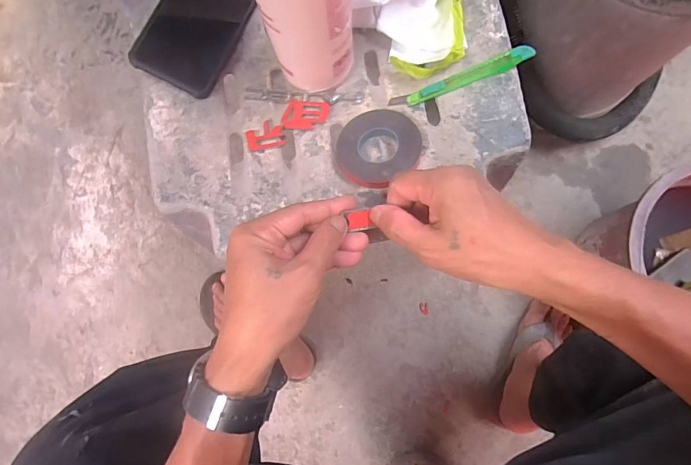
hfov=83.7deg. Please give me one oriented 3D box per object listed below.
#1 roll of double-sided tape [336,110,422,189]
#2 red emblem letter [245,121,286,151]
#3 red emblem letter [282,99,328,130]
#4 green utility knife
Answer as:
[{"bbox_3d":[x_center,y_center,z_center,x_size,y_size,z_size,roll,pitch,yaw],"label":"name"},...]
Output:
[{"bbox_3d":[0.031,-0.085,0.375,0.080,0.015,0.075,0,82,2],"label":"roll of double-sided tape"},{"bbox_3d":[-0.082,-0.100,0.397,0.038,0.004,0.032,-12,78,-12],"label":"red emblem letter"},{"bbox_3d":[-0.041,-0.123,0.407,0.045,0.006,0.034,5,81,2],"label":"red emblem letter"},{"bbox_3d":[0.114,-0.154,0.389,0.139,0.010,0.018,-18,82,14],"label":"green utility knife"}]

